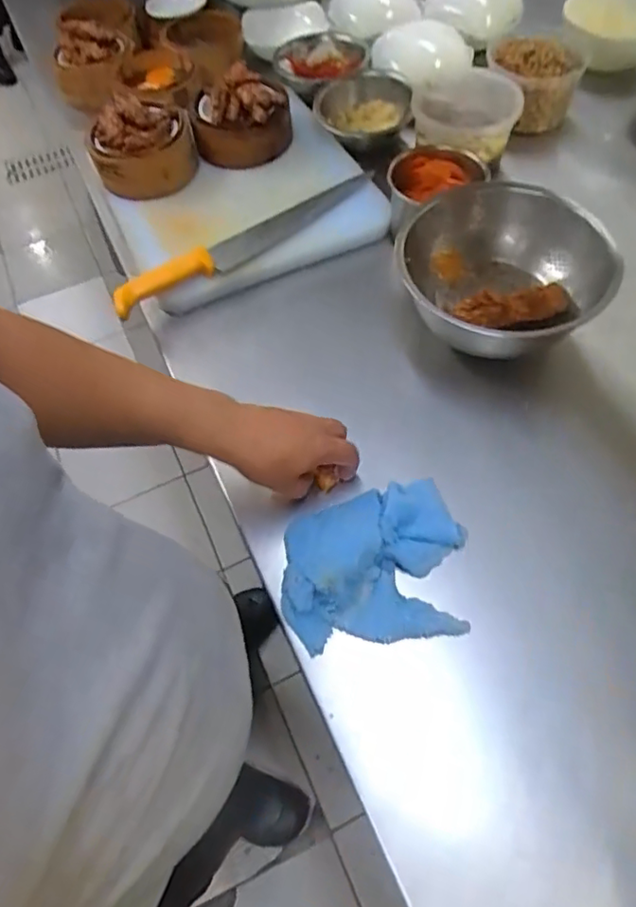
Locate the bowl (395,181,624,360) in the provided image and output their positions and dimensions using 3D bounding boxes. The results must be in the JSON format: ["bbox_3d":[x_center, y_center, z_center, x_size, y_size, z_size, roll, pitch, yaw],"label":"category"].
[{"bbox_3d":[0.203,-0.197,0.690,0.225,0.105,0.236,0,59,4],"label":"bowl"}]

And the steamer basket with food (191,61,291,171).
[{"bbox_3d":[-0.117,-0.512,0.897,0.150,0.080,0.122,-16,59,-6],"label":"steamer basket with food"}]

